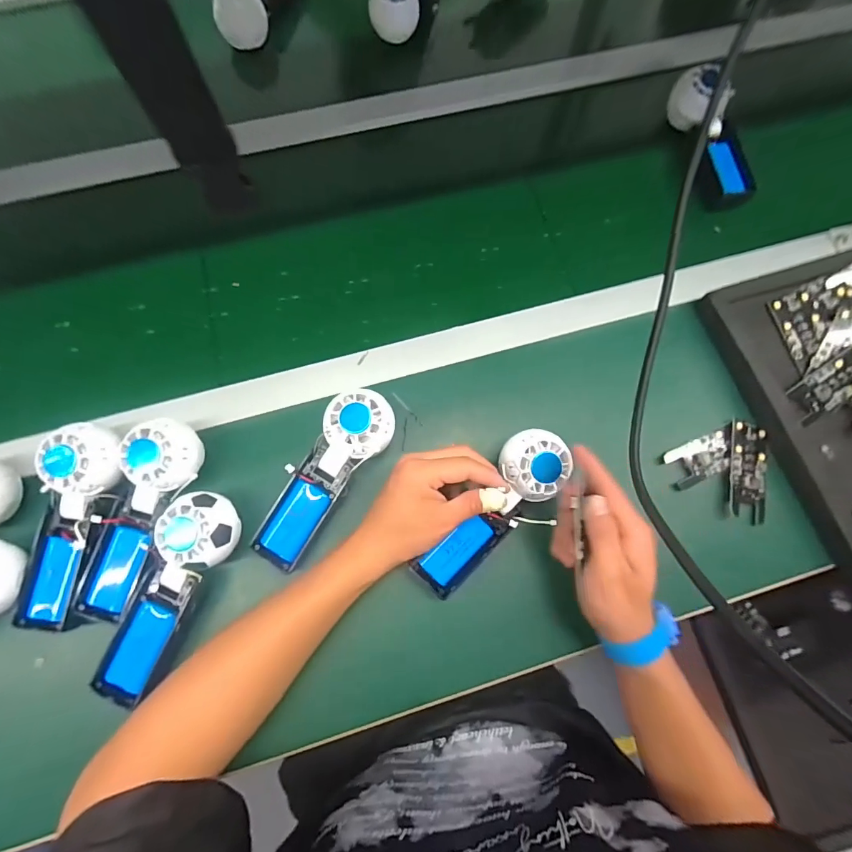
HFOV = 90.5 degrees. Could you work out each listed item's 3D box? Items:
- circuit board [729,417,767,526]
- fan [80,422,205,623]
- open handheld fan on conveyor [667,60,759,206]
[{"bbox_3d":[0.322,0.044,0.420,0.038,0.008,0.098,13,74,2],"label":"circuit board"},{"bbox_3d":[-0.251,0.078,0.372,0.063,0.040,0.173,19,88,4],"label":"fan"},{"bbox_3d":[0.350,-0.351,0.515,0.057,0.065,0.170,-11,75,-5],"label":"open handheld fan on conveyor"}]

